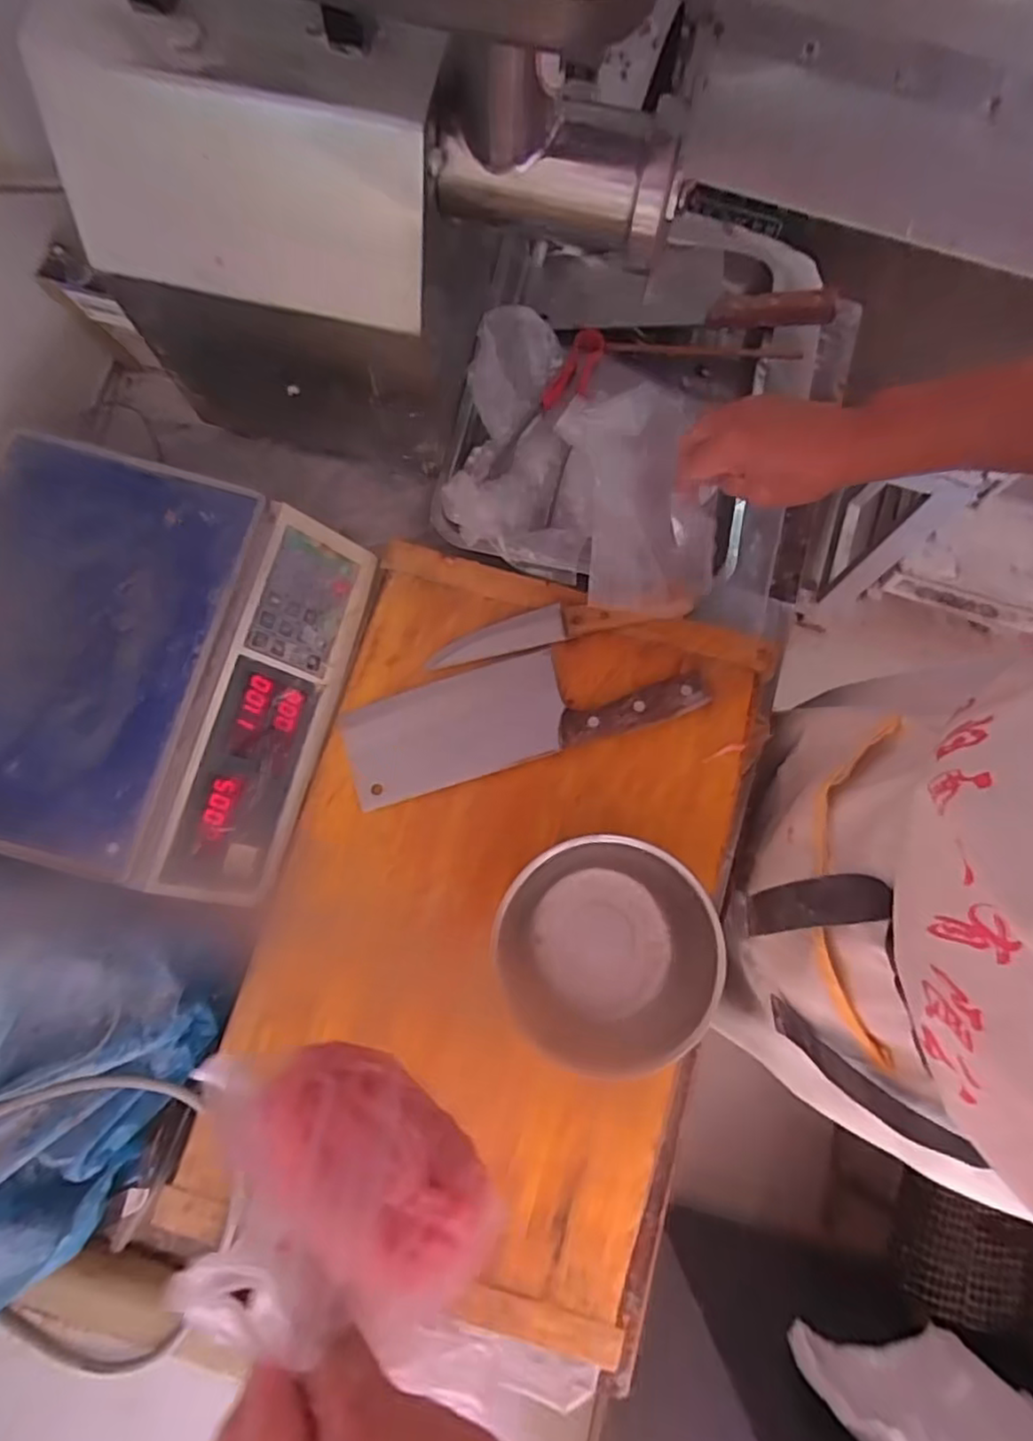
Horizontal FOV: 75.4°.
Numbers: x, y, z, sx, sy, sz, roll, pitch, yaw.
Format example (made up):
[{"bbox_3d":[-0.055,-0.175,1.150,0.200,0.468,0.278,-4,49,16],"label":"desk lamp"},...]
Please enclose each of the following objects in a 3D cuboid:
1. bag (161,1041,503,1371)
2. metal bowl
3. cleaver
[{"bbox_3d":[-0.076,0.222,0.308,0.150,0.124,0.089,21,80,3],"label":"bag"},{"bbox_3d":[0.065,0.179,0.515,0.162,0.076,0.167,0,79,-1],"label":"metal bowl"},{"bbox_3d":[0.002,-0.011,0.576,0.301,0.026,0.092,-16,80,-4],"label":"cleaver"}]

